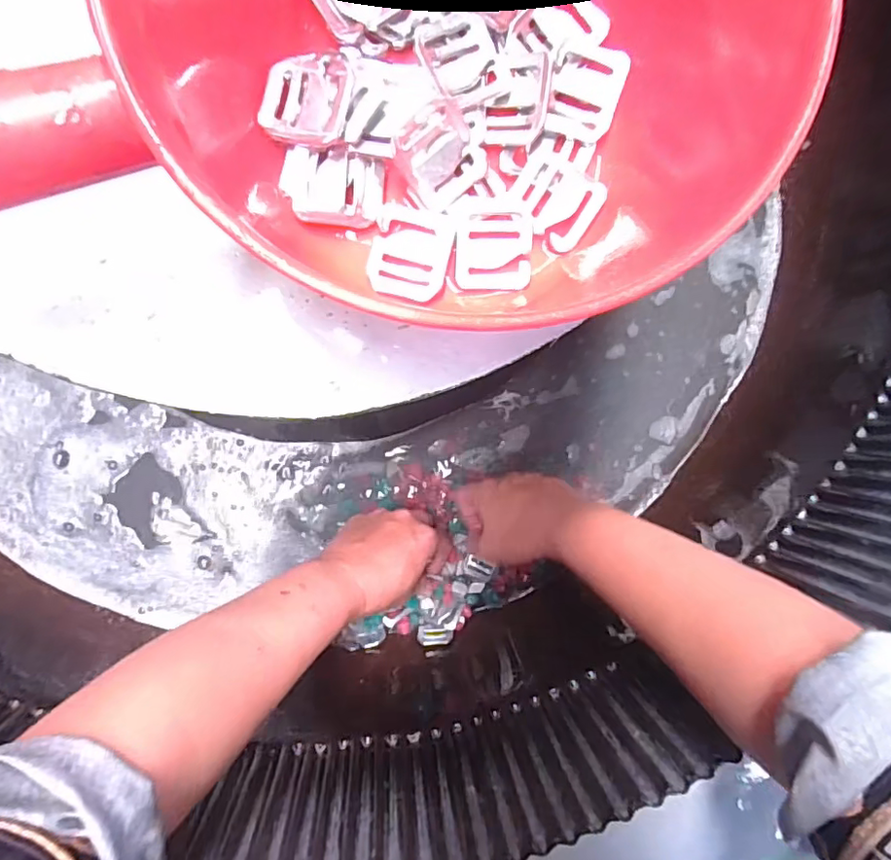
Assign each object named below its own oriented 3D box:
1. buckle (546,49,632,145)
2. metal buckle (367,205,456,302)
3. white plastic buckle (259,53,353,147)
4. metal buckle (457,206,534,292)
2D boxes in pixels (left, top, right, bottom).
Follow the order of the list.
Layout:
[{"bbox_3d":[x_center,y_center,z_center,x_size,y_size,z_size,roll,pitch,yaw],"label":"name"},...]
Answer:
[{"bbox_3d":[0.056,-0.134,0.222,0.027,0.004,0.034,16,103,0],"label":"buckle"},{"bbox_3d":[-0.014,-0.069,0.221,0.030,0.004,0.035,13,89,-6],"label":"metal buckle"},{"bbox_3d":[-0.050,-0.123,0.206,0.034,0.006,0.036,14,84,14],"label":"white plastic buckle"},{"bbox_3d":[0.019,-0.073,0.224,0.030,0.005,0.032,2,90,-6],"label":"metal buckle"}]

